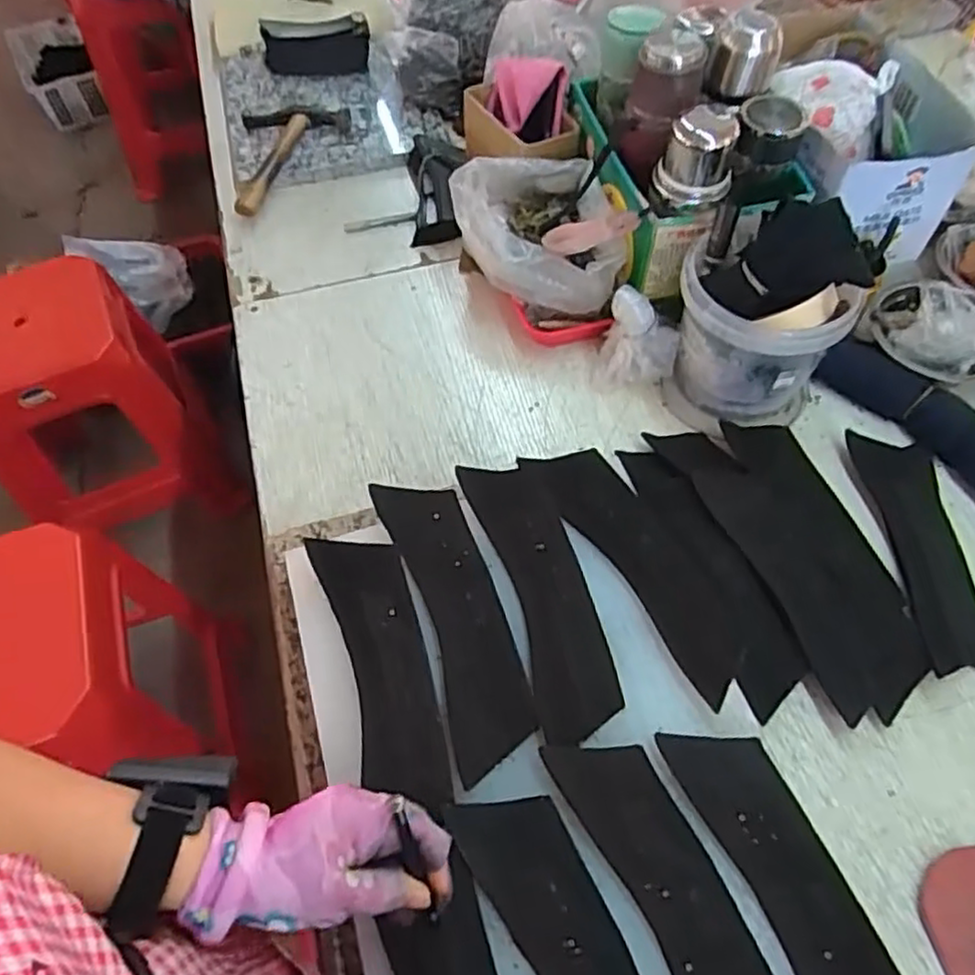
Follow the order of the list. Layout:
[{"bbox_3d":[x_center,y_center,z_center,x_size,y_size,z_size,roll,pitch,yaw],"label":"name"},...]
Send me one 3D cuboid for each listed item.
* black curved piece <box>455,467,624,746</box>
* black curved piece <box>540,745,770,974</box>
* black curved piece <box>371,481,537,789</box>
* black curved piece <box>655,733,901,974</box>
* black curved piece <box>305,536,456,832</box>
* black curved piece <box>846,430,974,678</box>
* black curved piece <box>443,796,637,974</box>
[{"bbox_3d":[0.041,0.078,0.543,0.068,0.009,0.230,-13,58,-7],"label":"black curved piece"},{"bbox_3d":[0.117,0.261,0.418,0.064,0.010,0.232,-22,59,-12],"label":"black curved piece"},{"bbox_3d":[-0.024,0.093,0.529,0.066,0.011,0.230,-15,61,-14],"label":"black curved piece"},{"bbox_3d":[0.191,0.258,0.421,0.063,0.010,0.234,-24,61,-3],"label":"black curved piece"},{"bbox_3d":[-0.075,0.128,0.507,0.062,0.013,0.210,-16,61,-12],"label":"black curved piece"},{"bbox_3d":[0.396,0.053,0.628,0.075,0.015,0.233,1,60,-3],"label":"black curved piece"},{"bbox_3d":[0.055,0.291,0.402,0.064,0.009,0.232,-27,61,-6],"label":"black curved piece"}]

